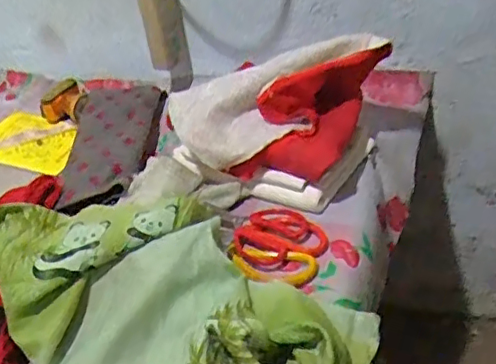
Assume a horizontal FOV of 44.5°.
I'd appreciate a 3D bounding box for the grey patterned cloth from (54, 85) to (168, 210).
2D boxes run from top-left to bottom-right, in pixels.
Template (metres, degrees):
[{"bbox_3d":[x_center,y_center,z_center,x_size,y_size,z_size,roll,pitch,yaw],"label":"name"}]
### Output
[{"bbox_3d":[-0.205,-0.061,0.909,0.138,0.044,0.286,-5,39,3],"label":"grey patterned cloth"}]

